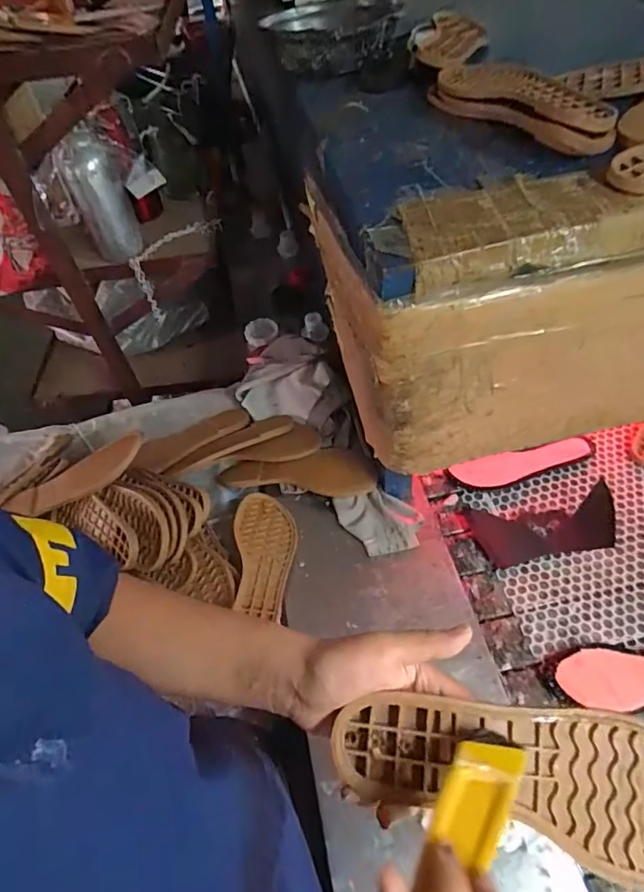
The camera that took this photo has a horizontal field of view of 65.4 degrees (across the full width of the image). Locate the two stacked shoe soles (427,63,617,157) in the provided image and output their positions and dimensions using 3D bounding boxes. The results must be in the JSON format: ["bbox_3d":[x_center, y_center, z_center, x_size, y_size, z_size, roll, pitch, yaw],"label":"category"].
[{"bbox_3d":[0.227,-0.400,0.581,0.093,0.037,0.270,-21,54,-10],"label":"two stacked shoe soles"}]

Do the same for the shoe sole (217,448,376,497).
[{"bbox_3d":[-0.039,0.038,0.792,0.239,0.015,0.079,2,53,8],"label":"shoe sole"}]

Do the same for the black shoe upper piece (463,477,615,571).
[{"bbox_3d":[0.333,0.120,0.741,0.213,0.004,0.095,-13,52,1],"label":"black shoe upper piece"}]

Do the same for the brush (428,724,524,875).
[{"bbox_3d":[0.083,0.185,0.269,0.033,0.017,0.066,29,47,20],"label":"brush"}]

